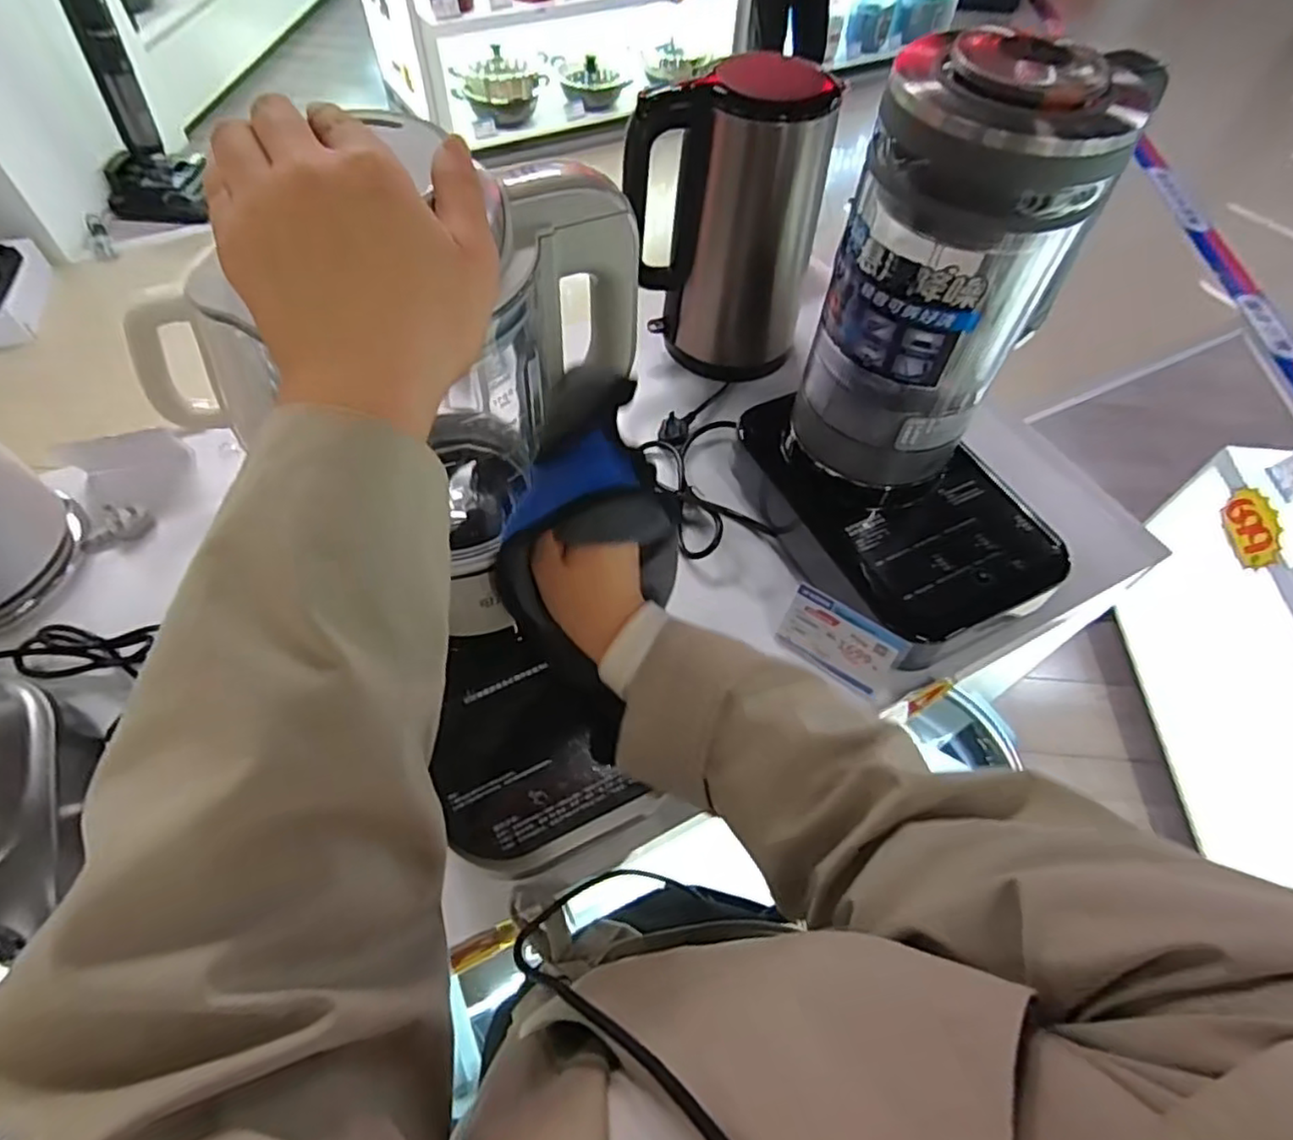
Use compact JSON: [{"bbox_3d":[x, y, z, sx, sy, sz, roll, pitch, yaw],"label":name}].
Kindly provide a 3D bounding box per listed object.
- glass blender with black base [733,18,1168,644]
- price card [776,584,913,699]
[{"bbox_3d":[0.242,-0.147,0.511,0.202,0.367,0.257,-19,59,-15],"label":"glass blender with black base"},{"bbox_3d":[0.167,0.061,0.576,0.100,0.068,0.008,31,36,17],"label":"price card"}]

